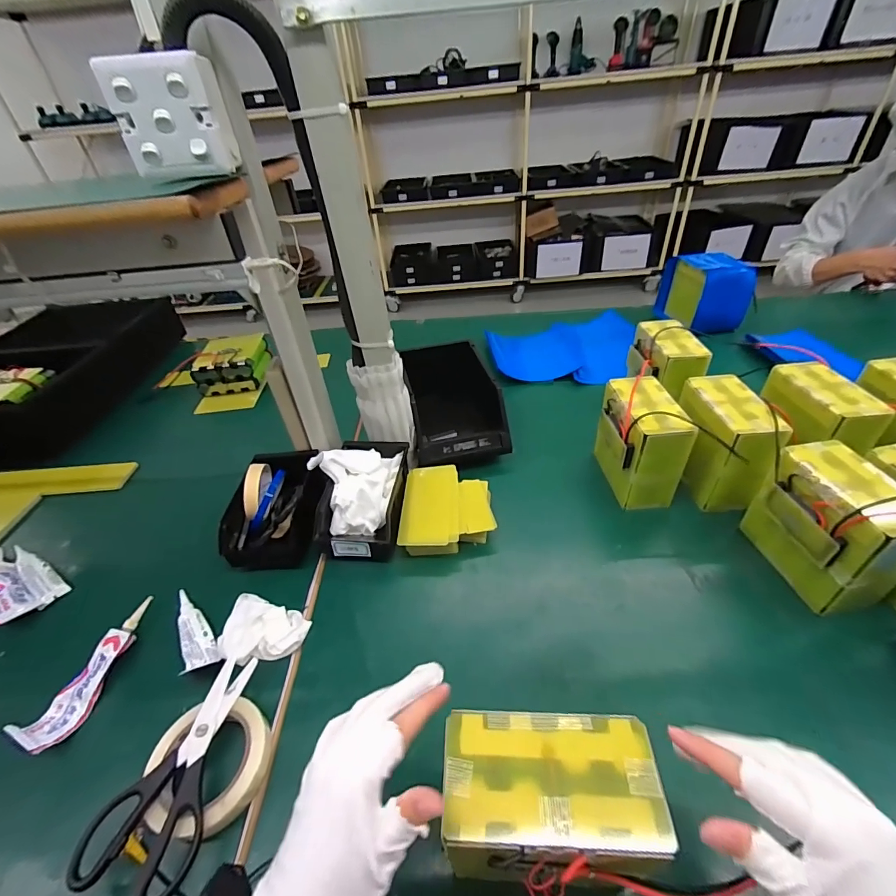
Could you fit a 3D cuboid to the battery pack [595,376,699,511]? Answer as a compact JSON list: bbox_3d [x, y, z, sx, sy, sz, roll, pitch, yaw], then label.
[{"bbox_3d":[0.283,-0.003,0.637,0.083,0.156,0.133,-6,40,0],"label":"battery pack"}]

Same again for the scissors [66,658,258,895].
[{"bbox_3d":[-0.259,0.299,0.397,0.100,0.020,0.184,-5,40,1],"label":"scissors"}]

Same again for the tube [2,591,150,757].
[{"bbox_3d":[-0.412,0.252,0.489,0.043,0.028,0.165,4,41,11],"label":"tube"}]

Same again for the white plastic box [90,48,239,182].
[{"bbox_3d":[-0.248,-0.299,0.384,0.087,0.081,0.048,-5,40,1],"label":"white plastic box"}]

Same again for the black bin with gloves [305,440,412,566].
[{"bbox_3d":[-0.134,0.067,0.621,0.136,0.094,0.185,-1,40,6],"label":"black bin with gloves"}]

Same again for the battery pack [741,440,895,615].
[{"bbox_3d":[0.445,0.092,0.494,0.091,0.141,0.140,-8,40,-2],"label":"battery pack"}]

